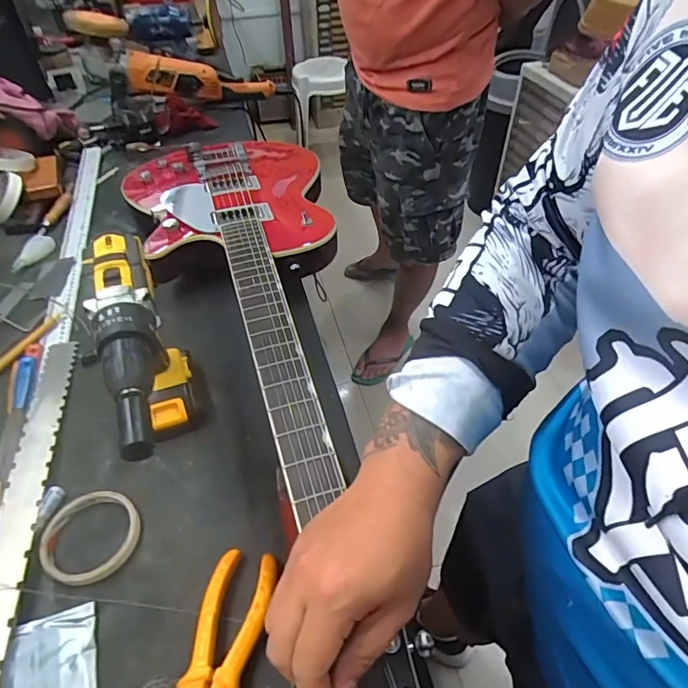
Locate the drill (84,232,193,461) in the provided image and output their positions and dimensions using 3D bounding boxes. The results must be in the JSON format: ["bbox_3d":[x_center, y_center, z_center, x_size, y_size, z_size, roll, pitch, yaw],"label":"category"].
[{"bbox_3d":[-0.177,0.043,0.460,0.065,0.202,0.229,-20,50,-17],"label":"drill"}]

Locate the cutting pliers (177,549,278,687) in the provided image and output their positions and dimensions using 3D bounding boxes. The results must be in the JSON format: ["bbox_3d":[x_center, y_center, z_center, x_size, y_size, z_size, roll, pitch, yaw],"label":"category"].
[{"bbox_3d":[-0.098,0.246,0.394,0.052,0.025,0.149,8,48,8],"label":"cutting pliers"}]

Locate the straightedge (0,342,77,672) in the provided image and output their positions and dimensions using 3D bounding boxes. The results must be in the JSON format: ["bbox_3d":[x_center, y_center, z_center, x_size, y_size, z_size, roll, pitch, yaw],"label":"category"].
[{"bbox_3d":[-0.323,0.139,0.494,0.040,0.006,0.403,-6,43,-12],"label":"straightedge"}]

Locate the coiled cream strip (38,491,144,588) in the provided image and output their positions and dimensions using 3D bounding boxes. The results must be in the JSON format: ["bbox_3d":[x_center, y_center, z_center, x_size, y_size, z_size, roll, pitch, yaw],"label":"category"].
[{"bbox_3d":[-0.240,0.181,0.464,0.086,0.008,0.086,-7,48,-6],"label":"coiled cream strip"}]

